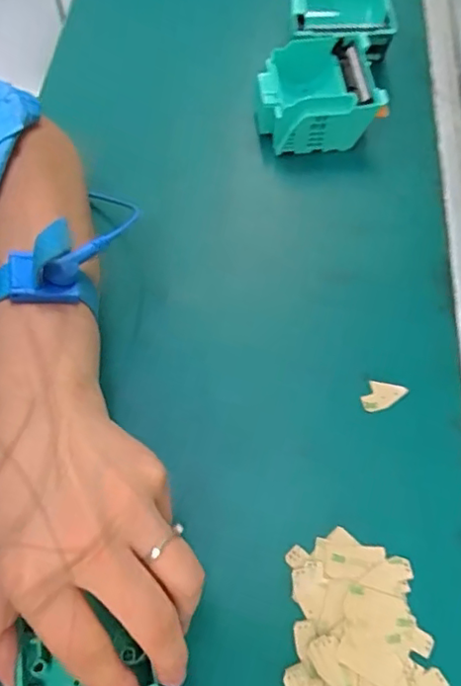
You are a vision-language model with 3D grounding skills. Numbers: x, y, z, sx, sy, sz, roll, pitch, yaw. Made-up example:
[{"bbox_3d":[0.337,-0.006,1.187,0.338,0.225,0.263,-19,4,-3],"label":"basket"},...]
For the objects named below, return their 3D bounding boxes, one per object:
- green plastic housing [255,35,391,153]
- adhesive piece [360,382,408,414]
[{"bbox_3d":[0.060,-0.178,0.419,0.081,0.042,0.083,-3,62,-1],"label":"green plastic housing"},{"bbox_3d":[0.086,0.032,0.331,0.024,0.004,0.018,12,78,5],"label":"adhesive piece"}]

